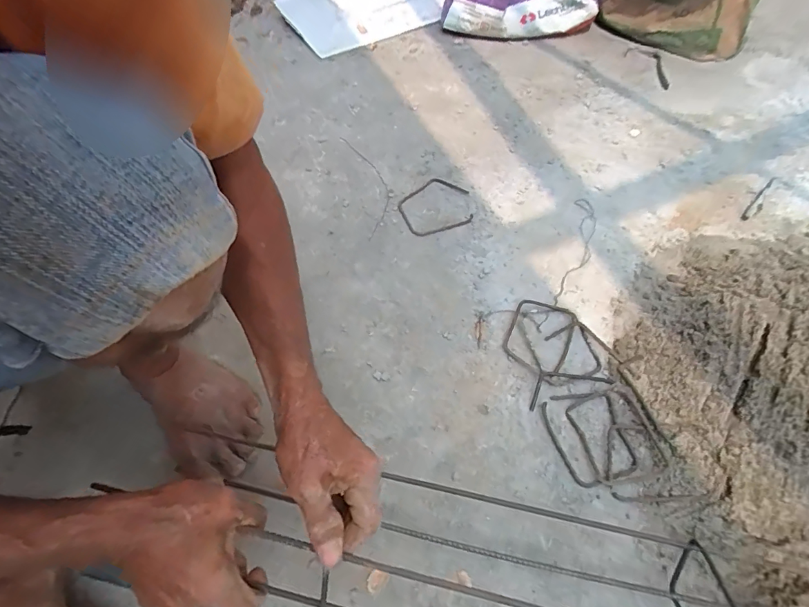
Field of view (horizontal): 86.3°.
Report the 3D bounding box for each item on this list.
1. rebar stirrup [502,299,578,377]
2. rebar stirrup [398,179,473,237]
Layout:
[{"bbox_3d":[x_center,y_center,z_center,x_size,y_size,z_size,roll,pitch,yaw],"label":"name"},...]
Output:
[{"bbox_3d":[0.169,0.040,0.541,0.076,0.013,0.100,22,60,14],"label":"rebar stirrup"},{"bbox_3d":[0.049,-0.152,0.669,0.114,0.005,0.105,0,57,0],"label":"rebar stirrup"}]

